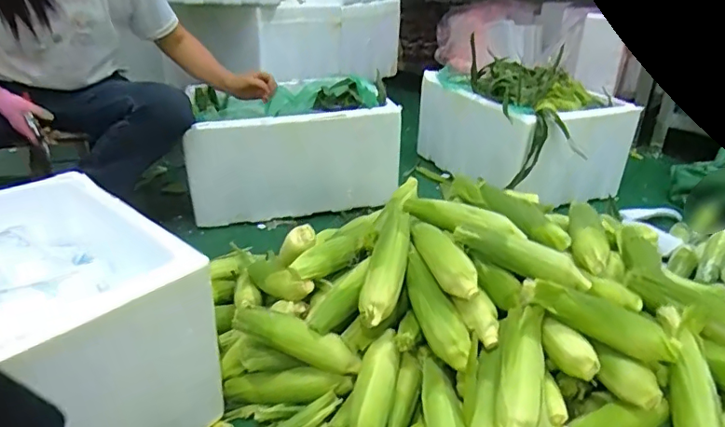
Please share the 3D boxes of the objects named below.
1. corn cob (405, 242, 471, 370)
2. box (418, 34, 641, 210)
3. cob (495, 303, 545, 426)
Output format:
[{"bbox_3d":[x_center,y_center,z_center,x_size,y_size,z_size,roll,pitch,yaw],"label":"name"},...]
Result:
[{"bbox_3d":[0.111,0.146,0.826,0.060,0.049,0.217,-6,42,-14],"label":"corn cob"},{"bbox_3d":[0.522,-0.296,1.781,0.435,0.322,0.634,-9,28,-20],"label":"box"},{"bbox_3d":[0.221,0.226,0.732,0.062,0.048,0.209,9,48,15],"label":"cob"}]

